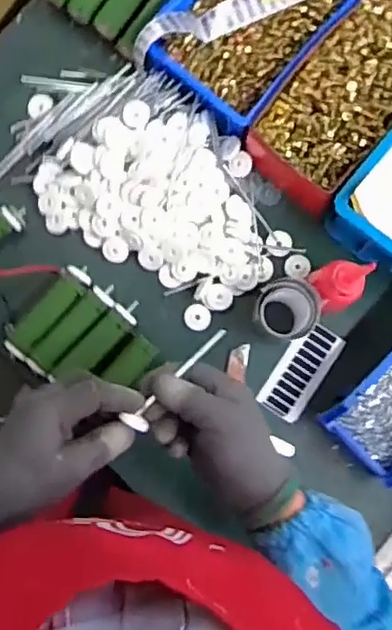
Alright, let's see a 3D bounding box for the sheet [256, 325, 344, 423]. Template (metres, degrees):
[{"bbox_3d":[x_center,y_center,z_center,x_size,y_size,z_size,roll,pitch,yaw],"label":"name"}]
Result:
[{"bbox_3d":[0.111,0.059,0.647,0.048,0.004,0.105,34,86,4],"label":"sheet"}]

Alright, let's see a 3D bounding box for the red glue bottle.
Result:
[{"bbox_3d":[0.136,-0.029,0.602,0.052,0.113,0.047,11,85,2],"label":"red glue bottle"}]

